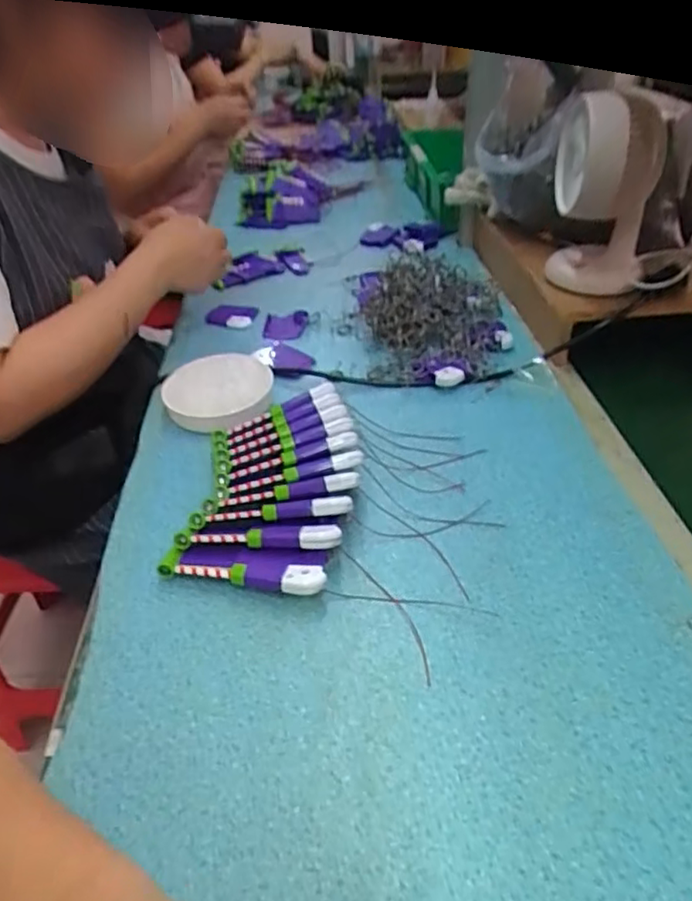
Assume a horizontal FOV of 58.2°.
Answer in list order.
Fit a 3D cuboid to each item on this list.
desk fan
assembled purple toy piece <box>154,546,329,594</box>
[{"bbox_3d":[0.275,-0.258,0.661,0.092,0.171,0.121,2,37,7],"label":"desk fan"},{"bbox_3d":[-0.072,0.084,0.434,0.115,0.022,0.031,3,37,7],"label":"assembled purple toy piece"}]

